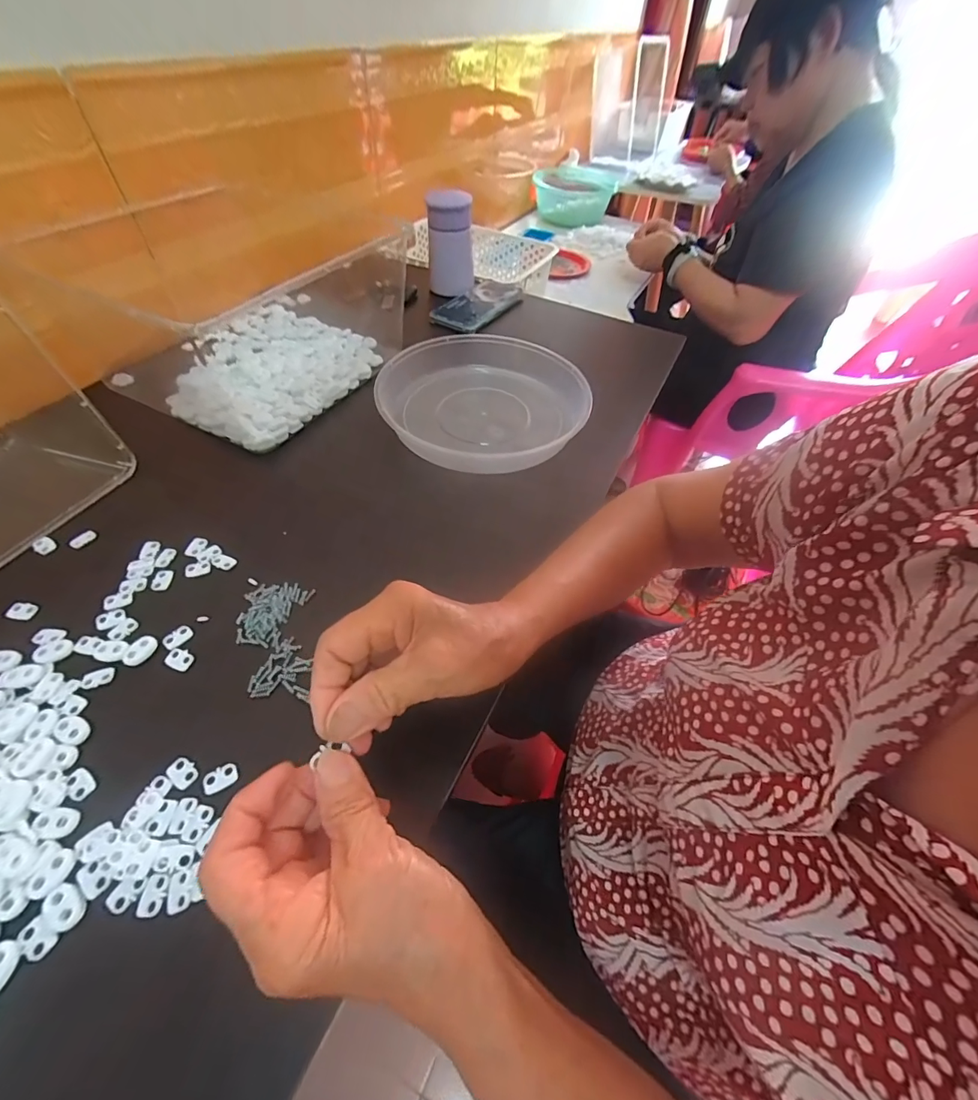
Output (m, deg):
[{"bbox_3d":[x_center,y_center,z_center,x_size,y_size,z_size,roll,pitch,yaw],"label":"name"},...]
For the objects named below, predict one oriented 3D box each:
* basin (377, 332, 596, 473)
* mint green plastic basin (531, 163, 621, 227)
[{"bbox_3d":[-0.007,-0.171,0.507,0.217,0.041,0.225,1,51,-1],"label":"basin"},{"bbox_3d":[0.263,-1.083,1.356,0.236,0.088,0.358,17,52,9],"label":"mint green plastic basin"}]

